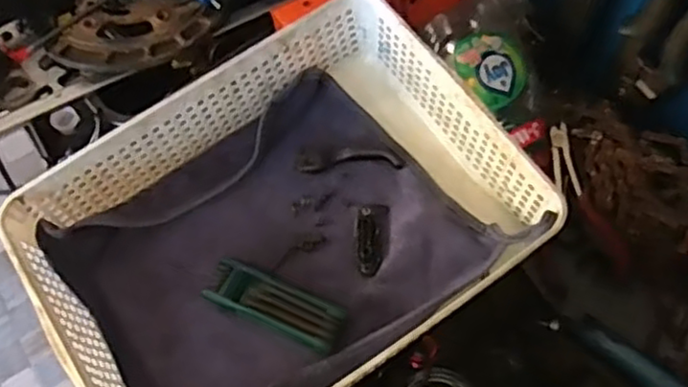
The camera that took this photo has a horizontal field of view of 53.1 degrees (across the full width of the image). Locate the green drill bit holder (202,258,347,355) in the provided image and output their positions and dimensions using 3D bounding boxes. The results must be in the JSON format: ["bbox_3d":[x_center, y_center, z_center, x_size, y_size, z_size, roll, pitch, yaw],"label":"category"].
[{"bbox_3d":[-0.050,0.087,0.524,0.103,0.022,0.036,22,70,12],"label":"green drill bit holder"}]

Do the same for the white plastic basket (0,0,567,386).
[{"bbox_3d":[-0.046,0.029,0.519,0.330,0.098,0.257,-37,70,-12],"label":"white plastic basket"}]

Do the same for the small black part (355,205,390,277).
[{"bbox_3d":[0.022,0.036,0.539,0.025,0.010,0.054,5,67,5],"label":"small black part"}]

